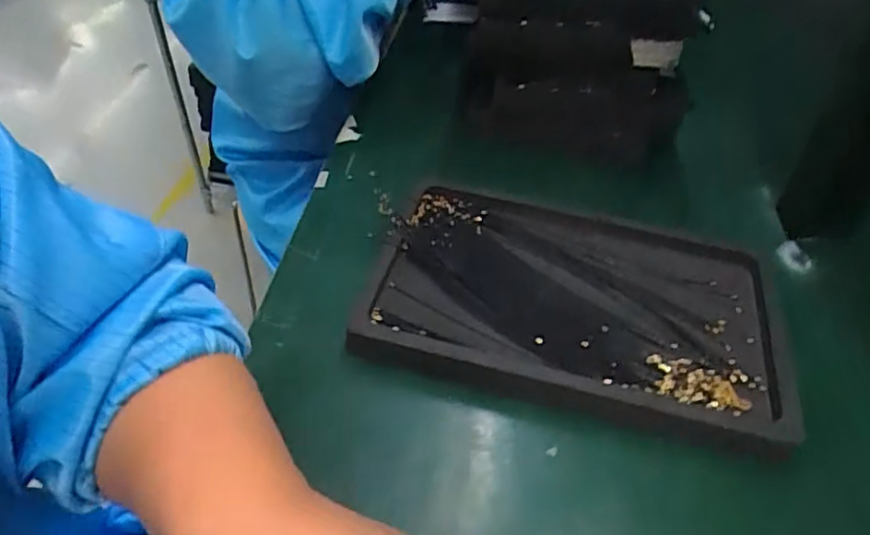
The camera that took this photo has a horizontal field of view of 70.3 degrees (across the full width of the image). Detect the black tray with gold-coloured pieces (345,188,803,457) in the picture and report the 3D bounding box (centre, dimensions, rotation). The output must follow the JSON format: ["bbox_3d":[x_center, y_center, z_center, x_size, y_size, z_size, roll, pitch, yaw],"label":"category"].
[{"bbox_3d":[0.088,0.018,0.384,0.241,0.012,0.162,13,45,9],"label":"black tray with gold-coloured pieces"}]

